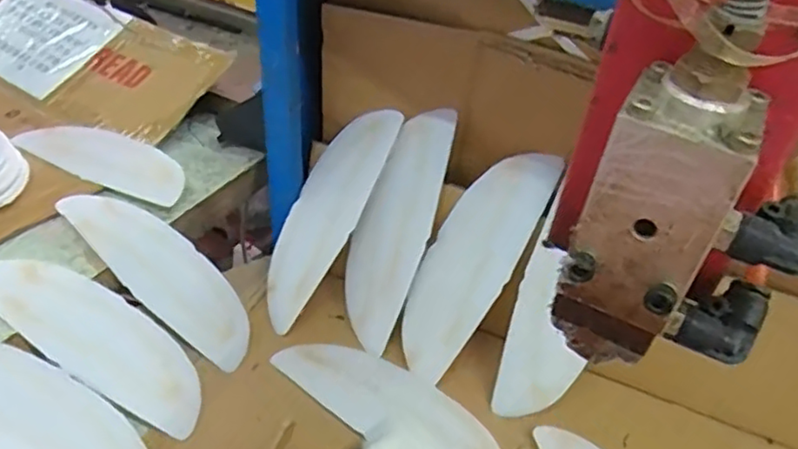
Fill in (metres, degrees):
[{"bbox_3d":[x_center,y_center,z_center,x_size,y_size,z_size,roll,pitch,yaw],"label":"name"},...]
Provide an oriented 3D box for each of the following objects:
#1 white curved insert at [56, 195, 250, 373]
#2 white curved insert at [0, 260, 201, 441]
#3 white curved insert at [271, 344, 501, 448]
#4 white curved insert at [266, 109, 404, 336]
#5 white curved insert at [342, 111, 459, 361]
[{"bbox_3d":[-0.209,0.040,0.578,0.213,0.029,0.059,41,49,8],"label":"white curved insert"},{"bbox_3d":[-0.248,0.090,0.532,0.213,0.018,0.067,36,44,-2],"label":"white curved insert"},{"bbox_3d":[-0.003,0.140,0.514,0.207,0.027,0.074,27,45,24],"label":"white curved insert"},{"bbox_3d":[-0.070,-0.011,0.589,0.069,0.213,0.017,30,3,26],"label":"white curved insert"},{"bbox_3d":[-0.005,0.002,0.574,0.066,0.213,0.015,20,7,17],"label":"white curved insert"}]

